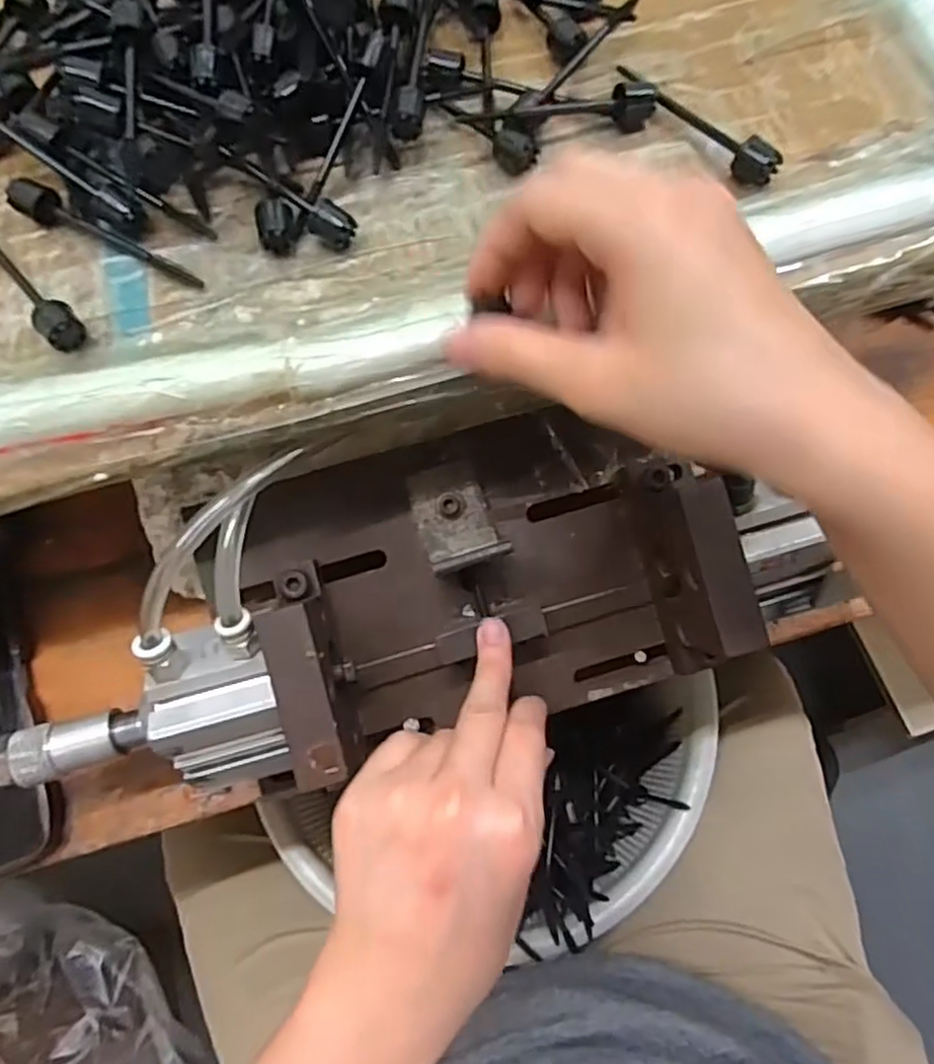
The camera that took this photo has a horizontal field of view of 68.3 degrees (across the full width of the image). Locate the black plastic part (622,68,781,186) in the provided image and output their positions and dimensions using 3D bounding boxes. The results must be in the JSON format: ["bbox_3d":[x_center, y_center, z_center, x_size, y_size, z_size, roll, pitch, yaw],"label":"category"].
[{"bbox_3d":[0.097,-0.179,0.295,0.012,0.015,0.087,-39,74,-11],"label":"black plastic part"}]

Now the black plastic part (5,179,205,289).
[{"bbox_3d":[-0.148,-0.122,0.282,0.084,0.015,0.015,24,73,10],"label":"black plastic part"}]

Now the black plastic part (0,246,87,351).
[{"bbox_3d":[-0.179,-0.103,0.276,0.014,0.013,0.084,-39,74,-11],"label":"black plastic part"}]

